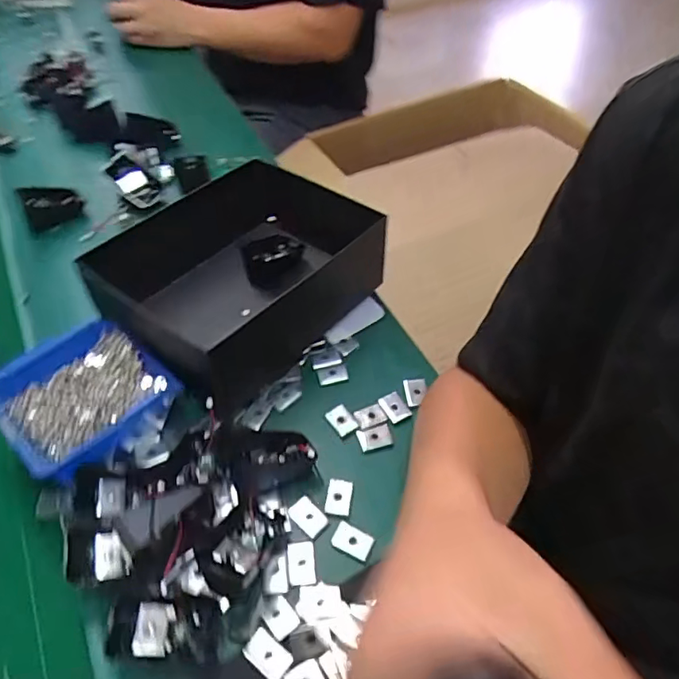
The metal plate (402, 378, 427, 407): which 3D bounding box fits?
[{"bbox_3d":[0.072,0.049,0.508,0.022,0.004,0.029,-5,51,-6],"label":"metal plate"}]

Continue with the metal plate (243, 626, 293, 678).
[{"bbox_3d":[-0.048,0.212,0.365,0.032,0.004,0.020,35,63,16],"label":"metal plate"}]

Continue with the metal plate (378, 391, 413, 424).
[{"bbox_3d":[0.051,0.061,0.496,0.021,0.004,0.028,-22,55,-19],"label":"metal plate"}]

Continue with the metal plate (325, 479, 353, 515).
[{"bbox_3d":[0.000,0.127,0.442,0.020,0.004,0.030,7,51,3],"label":"metal plate"}]

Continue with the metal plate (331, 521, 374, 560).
[{"bbox_3d":[0.010,0.155,0.419,0.029,0.004,0.020,22,53,15],"label":"metal plate"}]

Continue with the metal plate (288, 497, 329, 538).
[{"bbox_3d":[-0.025,0.140,0.430,0.020,0.004,0.031,-42,58,-16],"label":"metal plate"}]

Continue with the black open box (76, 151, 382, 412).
[{"bbox_3d":[-0.101,-0.067,0.527,0.225,0.090,0.175,-37,61,-28],"label":"black open box"}]

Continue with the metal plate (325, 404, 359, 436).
[{"bbox_3d":[0.002,0.072,0.488,0.019,0.004,0.029,-25,56,-21],"label":"metal plate"}]

